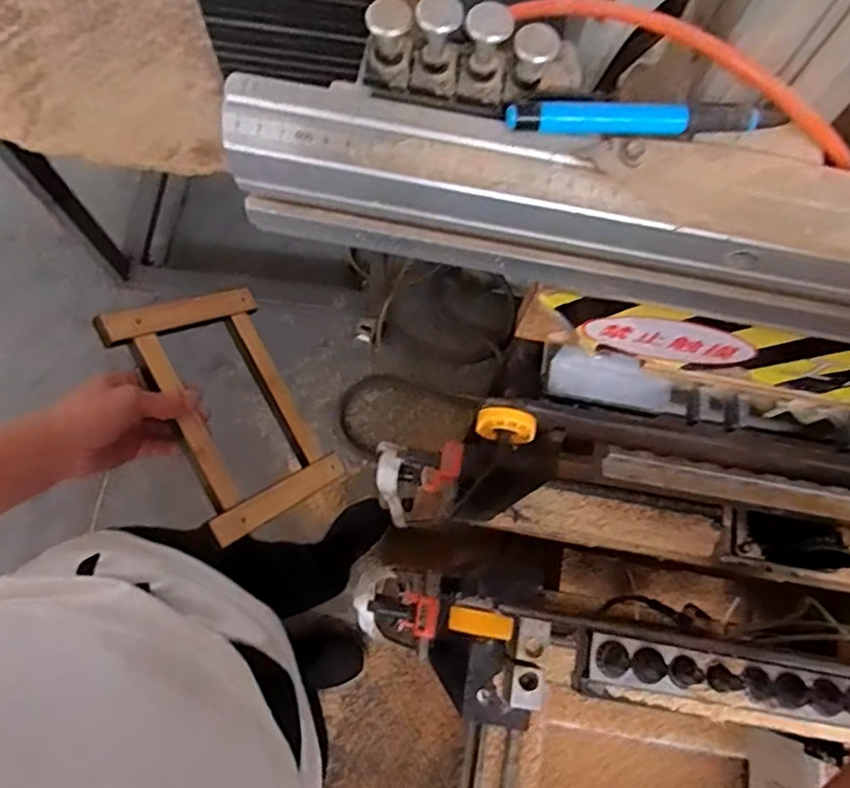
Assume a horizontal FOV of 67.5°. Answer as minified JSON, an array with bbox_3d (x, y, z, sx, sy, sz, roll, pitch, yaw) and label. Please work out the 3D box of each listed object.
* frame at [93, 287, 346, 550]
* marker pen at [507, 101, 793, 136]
[{"bbox_3d":[-0.199,0.014,0.650,0.179,0.026,0.237,-29,91,-54],"label":"frame"},{"bbox_3d":[0.098,-0.121,0.281,0.125,0.013,0.011,-2,73,-2],"label":"marker pen"}]

